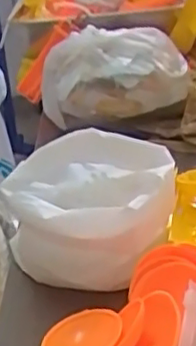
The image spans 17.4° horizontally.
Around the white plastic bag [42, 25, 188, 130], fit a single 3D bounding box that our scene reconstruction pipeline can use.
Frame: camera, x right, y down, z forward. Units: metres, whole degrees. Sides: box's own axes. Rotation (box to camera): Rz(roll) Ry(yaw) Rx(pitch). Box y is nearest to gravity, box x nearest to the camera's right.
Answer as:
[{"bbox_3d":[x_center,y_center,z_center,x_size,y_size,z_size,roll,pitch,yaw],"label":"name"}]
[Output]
[{"bbox_3d":[0.017,-0.120,0.734,0.169,0.066,0.127,-1,27,5],"label":"white plastic bag"}]

